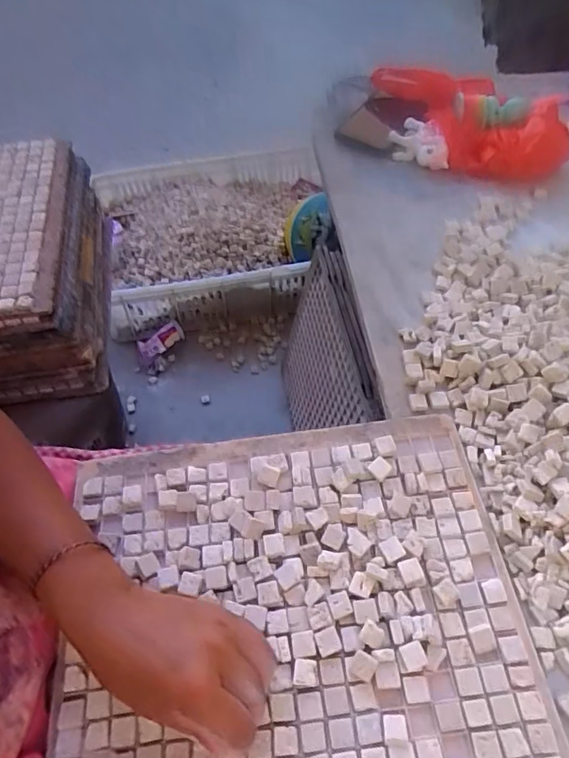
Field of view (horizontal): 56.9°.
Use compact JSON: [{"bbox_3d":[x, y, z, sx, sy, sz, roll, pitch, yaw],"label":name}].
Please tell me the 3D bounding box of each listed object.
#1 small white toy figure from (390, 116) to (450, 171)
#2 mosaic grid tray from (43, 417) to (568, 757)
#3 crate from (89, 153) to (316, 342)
[{"bbox_3d":[0.170,-0.300,0.675,0.064,0.032,0.081,-2,58,-2],"label":"small white toy figure"},{"bbox_3d":[0.007,0.193,0.357,0.319,0.035,0.345,-5,58,-5],"label":"mosaic grid tray"},{"bbox_3d":[-0.147,-0.310,1.165,0.488,0.163,0.371,-9,56,-7],"label":"crate"}]

